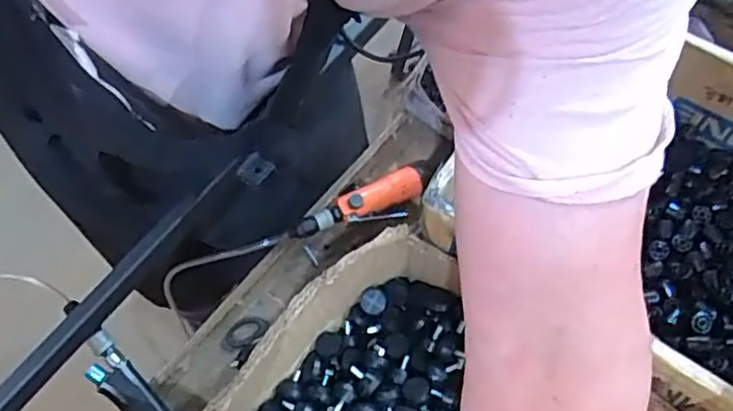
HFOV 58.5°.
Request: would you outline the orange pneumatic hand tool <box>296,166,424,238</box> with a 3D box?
[{"bbox_3d":[-0.004,0.003,0.832,0.171,0.037,0.054,-25,64,-12],"label":"orange pneumatic hand tool"}]

